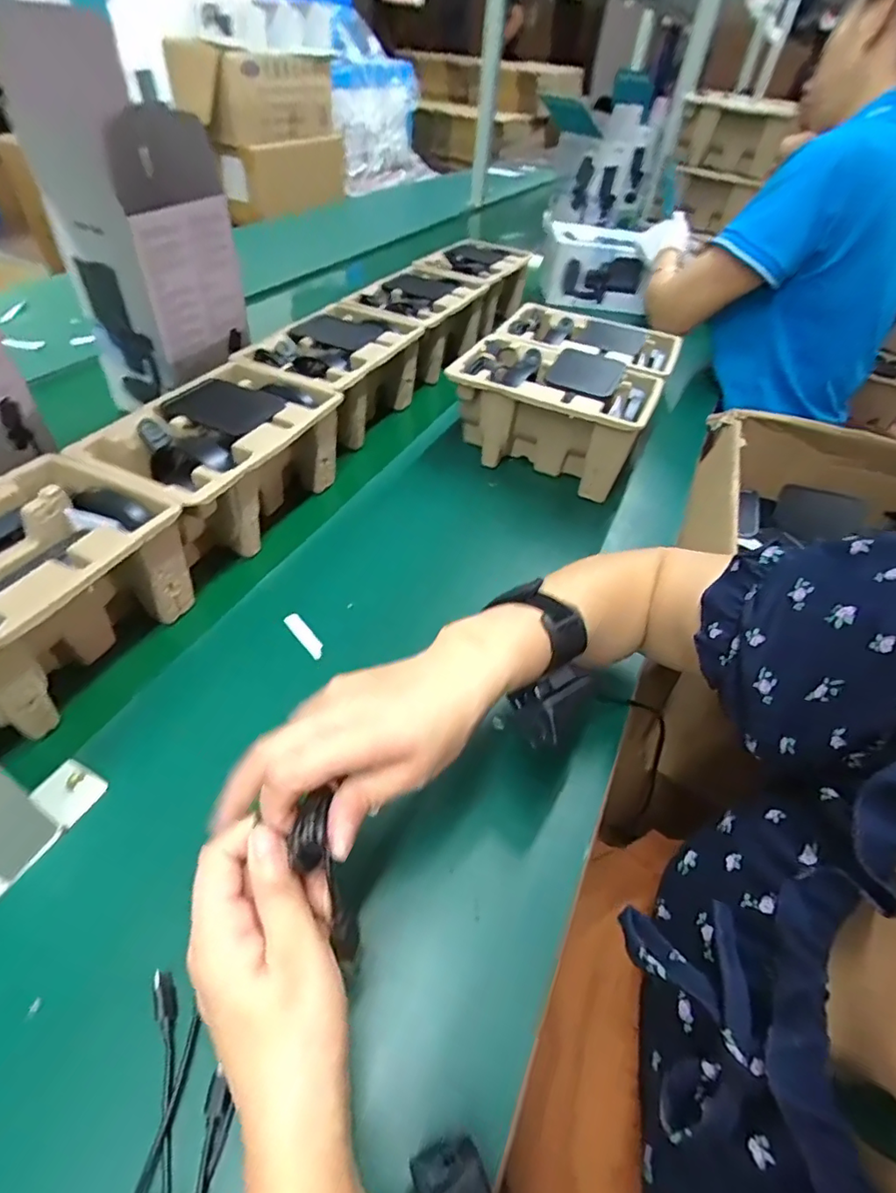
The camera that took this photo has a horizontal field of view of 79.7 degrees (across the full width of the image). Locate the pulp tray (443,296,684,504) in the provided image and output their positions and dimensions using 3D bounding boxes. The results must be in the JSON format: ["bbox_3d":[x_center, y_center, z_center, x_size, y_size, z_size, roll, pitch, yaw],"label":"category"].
[{"bbox_3d":[0.159,-0.271,0.709,0.219,0.109,0.290,20,48,16],"label":"pulp tray"}]

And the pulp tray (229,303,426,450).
[{"bbox_3d":[-0.140,-0.288,0.718,0.153,0.119,0.250,15,47,11],"label":"pulp tray"}]

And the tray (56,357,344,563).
[{"bbox_3d":[-0.222,-0.139,0.552,0.150,0.109,0.228,22,49,18],"label":"tray"}]

